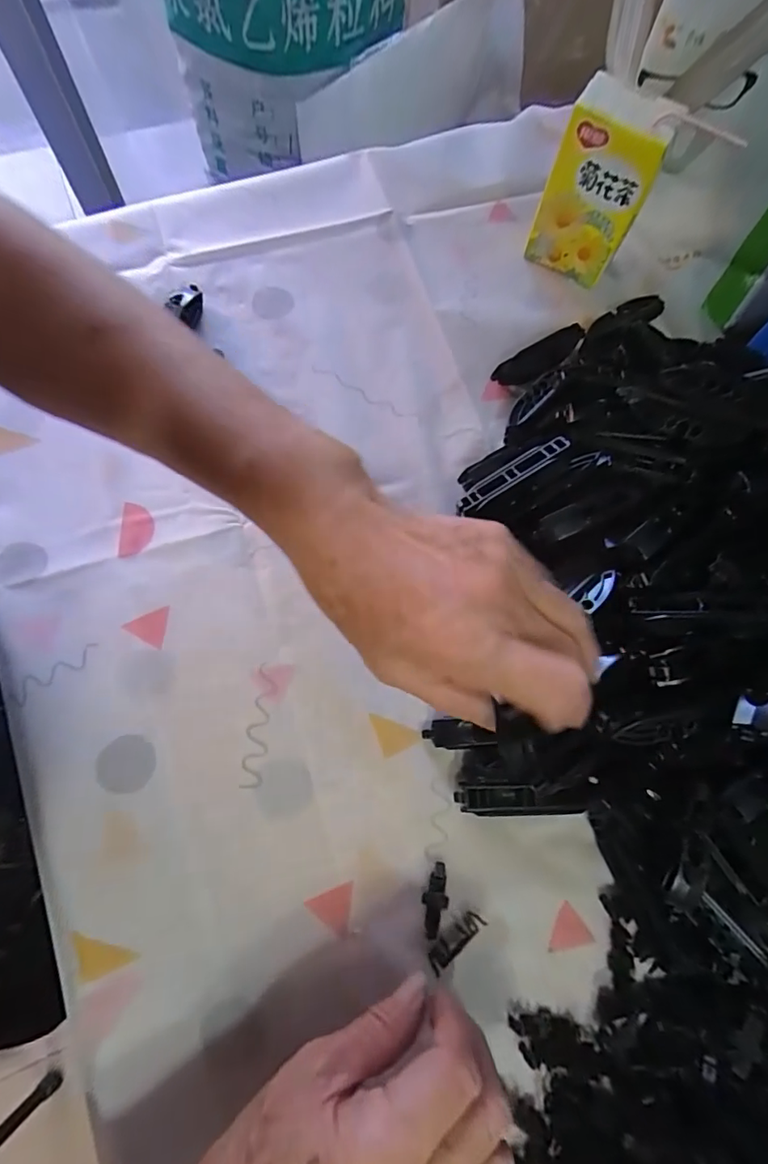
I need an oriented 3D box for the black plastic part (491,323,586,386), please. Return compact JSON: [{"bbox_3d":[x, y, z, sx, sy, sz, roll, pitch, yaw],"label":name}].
[{"bbox_3d":[0.118,-0.166,0.385,0.077,0.016,0.021,-28,75,-10],"label":"black plastic part"}]

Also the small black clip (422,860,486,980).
[{"bbox_3d":[0.038,0.190,0.273,0.035,0.005,0.011,-39,77,-12],"label":"small black clip"}]

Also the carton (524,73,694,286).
[{"bbox_3d":[0.157,-0.288,0.376,0.065,0.110,0.048,31,74,8],"label":"carton"}]

